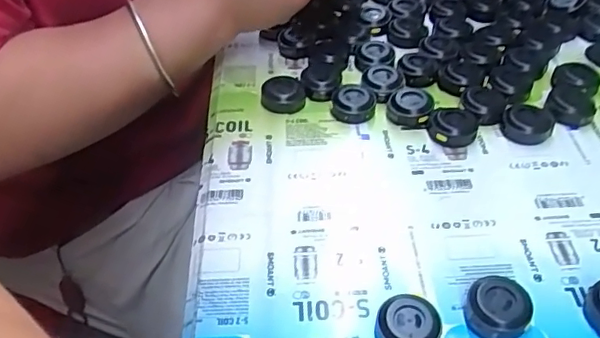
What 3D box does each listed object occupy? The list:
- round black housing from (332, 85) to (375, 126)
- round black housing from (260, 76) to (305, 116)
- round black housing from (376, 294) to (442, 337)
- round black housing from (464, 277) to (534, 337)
[{"bbox_3d":[0.036,-0.043,0.392,0.029,0.015,0.029,-1,43,1],"label":"round black housing"},{"bbox_3d":[-0.012,-0.052,0.400,0.029,0.014,0.031,-1,43,1],"label":"round black housing"},{"bbox_3d":[0.050,0.075,0.269,0.028,0.013,0.029,-1,43,1],"label":"round black housing"},{"bbox_3d":[0.094,0.067,0.275,0.028,0.013,0.028,-1,43,1],"label":"round black housing"}]

